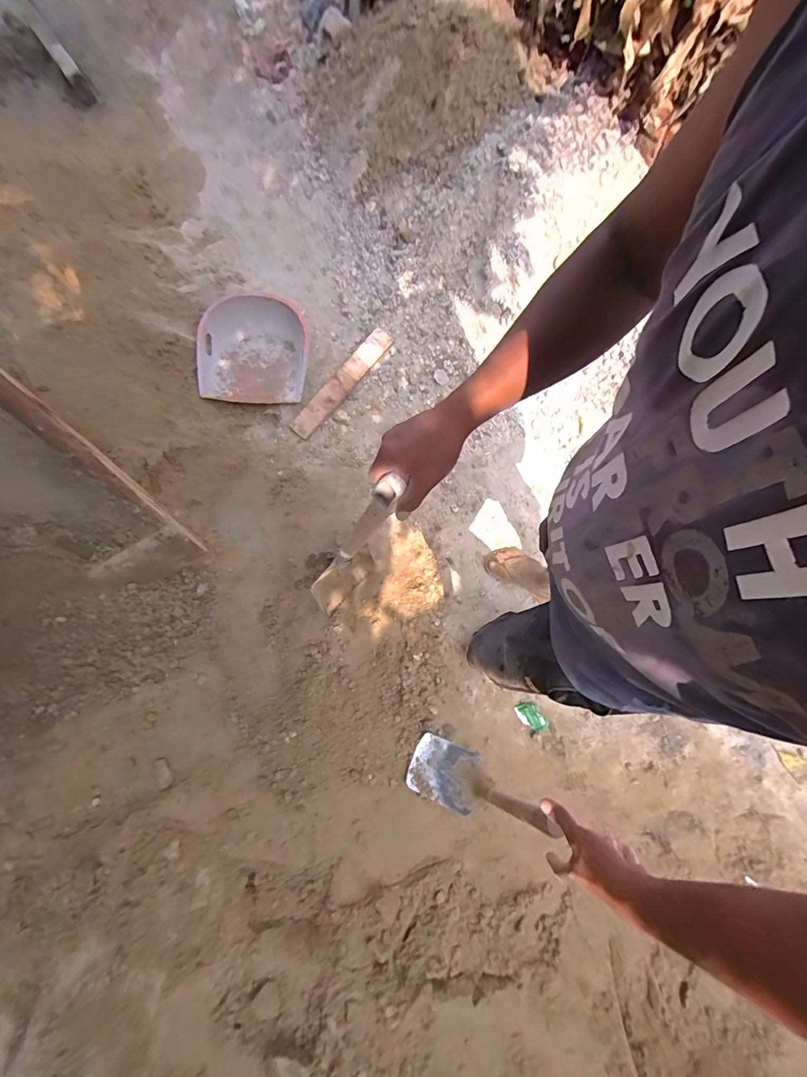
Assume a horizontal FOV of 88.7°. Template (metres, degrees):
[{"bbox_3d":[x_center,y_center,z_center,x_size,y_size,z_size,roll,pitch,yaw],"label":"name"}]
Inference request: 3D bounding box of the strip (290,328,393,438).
[{"bbox_3d":[-0.229,-0.591,1.555,0.085,0.020,0.514,40,83,-1],"label":"strip"}]

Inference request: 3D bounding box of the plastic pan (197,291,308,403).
[{"bbox_3d":[-0.568,-0.733,1.579,0.396,0.107,0.437,0,74,0],"label":"plastic pan"}]

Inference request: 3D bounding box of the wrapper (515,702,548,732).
[{"bbox_3d":[0.392,0.548,1.273,0.060,0.016,0.099,-38,78,-3],"label":"wrapper"}]

